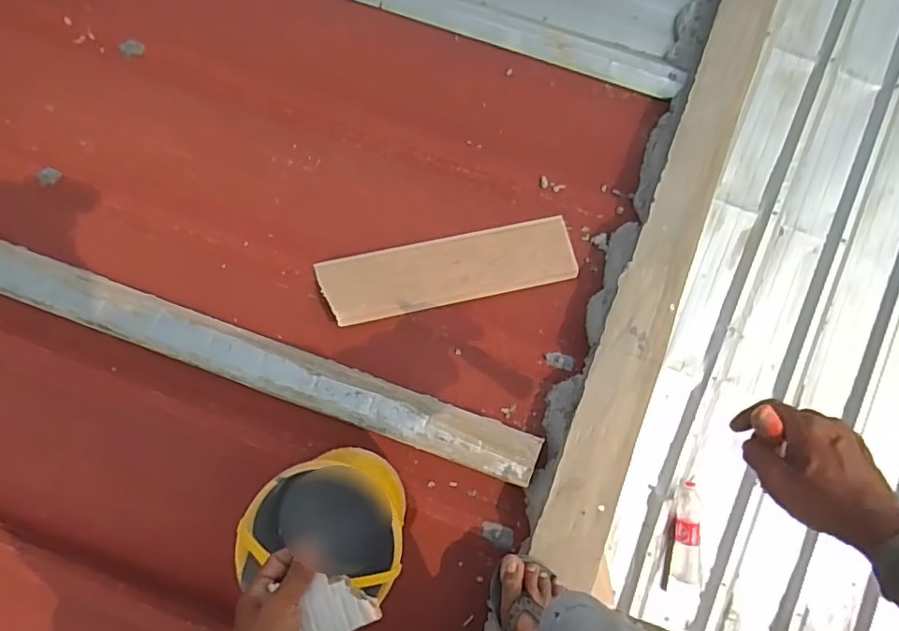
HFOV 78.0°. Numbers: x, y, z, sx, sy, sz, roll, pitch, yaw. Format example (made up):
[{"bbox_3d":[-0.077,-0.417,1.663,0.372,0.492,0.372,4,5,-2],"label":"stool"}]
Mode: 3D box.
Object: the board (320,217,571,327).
[{"bbox_3d":[0.000,-0.076,0.889,0.398,0.022,0.116,-12,76,-3],"label":"board"}]

